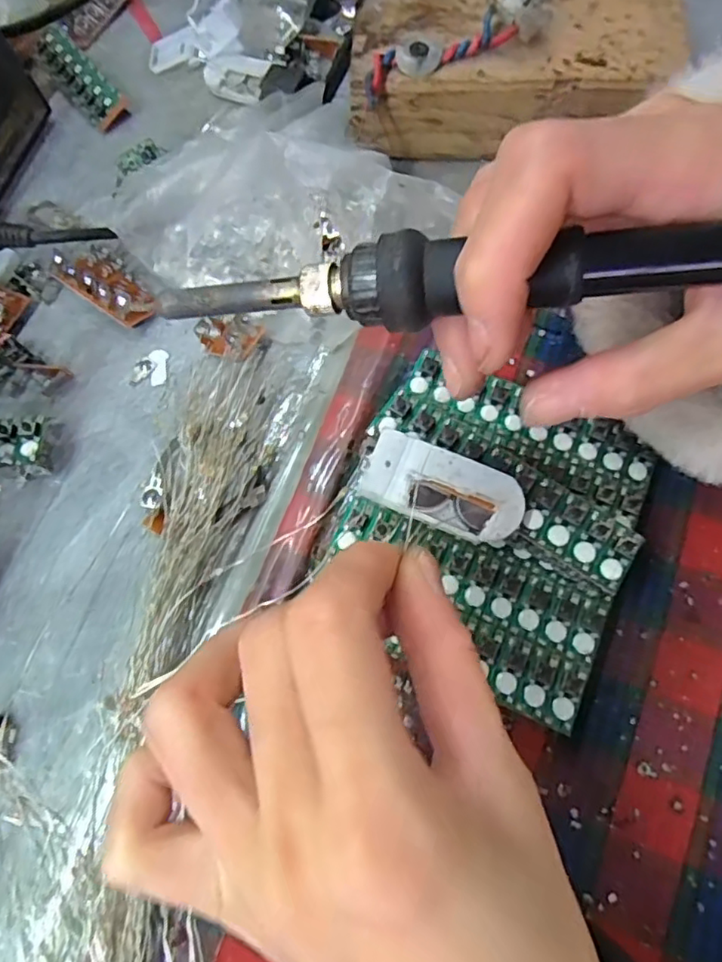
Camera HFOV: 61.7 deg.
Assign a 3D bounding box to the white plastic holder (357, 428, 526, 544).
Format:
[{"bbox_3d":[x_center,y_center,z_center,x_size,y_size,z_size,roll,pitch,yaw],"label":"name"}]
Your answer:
[{"bbox_3d":[0.027,0.003,0.195,0.049,0.012,0.024,19,72,10],"label":"white plastic holder"}]

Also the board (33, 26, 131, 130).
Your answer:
[{"bbox_3d":[-0.144,-0.205,0.309,0.022,0.007,0.069,-44,75,12],"label":"board"}]

